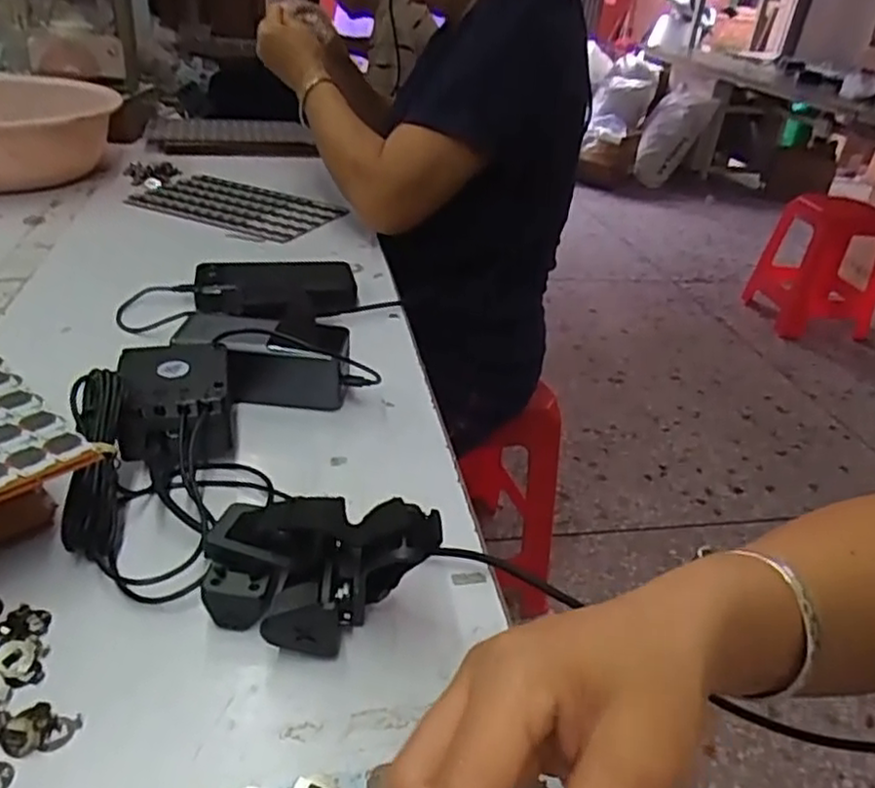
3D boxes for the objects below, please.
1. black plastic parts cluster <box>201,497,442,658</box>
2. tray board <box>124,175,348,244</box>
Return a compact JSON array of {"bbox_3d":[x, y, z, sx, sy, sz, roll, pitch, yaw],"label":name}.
[{"bbox_3d":[-0.063,0.094,0.356,0.115,0.069,0.054,9,32,5],"label":"black plastic parts cluster"},{"bbox_3d":[-0.286,-0.270,0.985,0.287,0.005,0.160,19,34,19],"label":"tray board"}]

